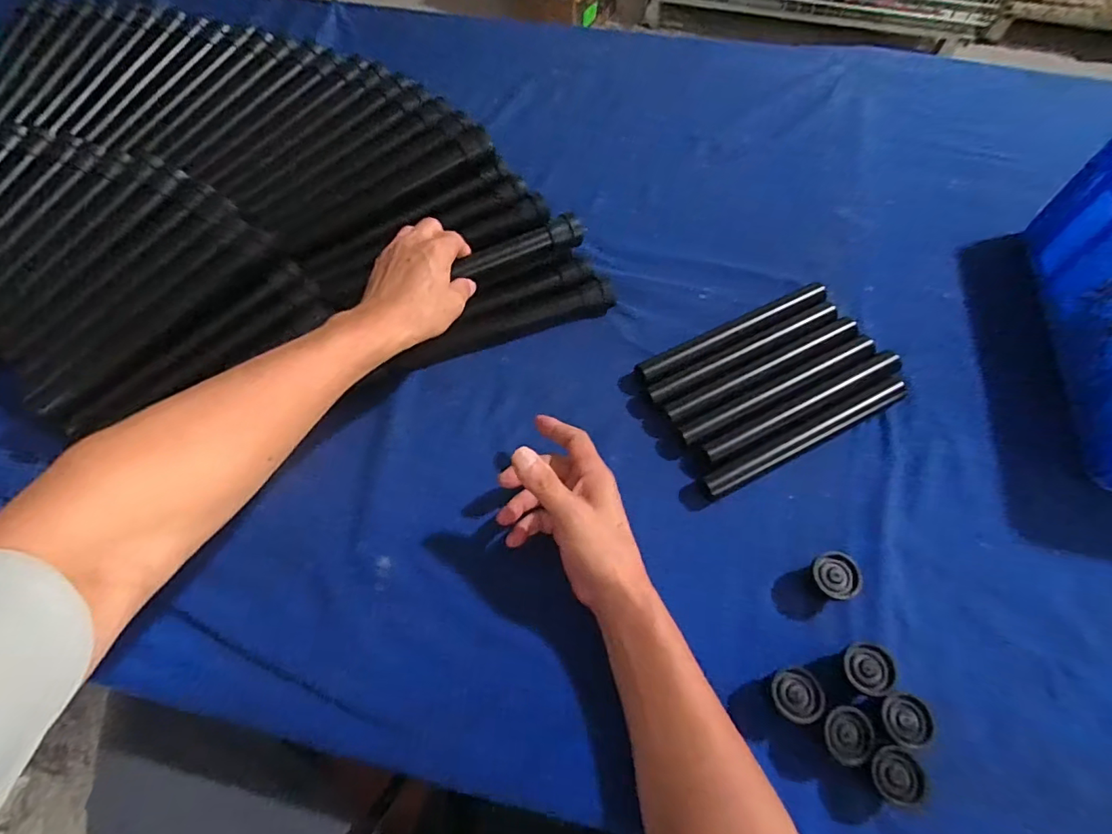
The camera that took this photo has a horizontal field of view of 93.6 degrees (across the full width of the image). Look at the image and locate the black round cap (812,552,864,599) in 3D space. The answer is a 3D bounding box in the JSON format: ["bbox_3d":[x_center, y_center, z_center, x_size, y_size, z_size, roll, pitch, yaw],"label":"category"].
[{"bbox_3d":[0.224,0.130,0.425,0.033,0.037,0.036,0,63,0],"label":"black round cap"}]

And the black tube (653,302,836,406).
[{"bbox_3d":[0.188,-0.062,0.519,0.210,0.019,0.021,-24,65,-11],"label":"black tube"}]

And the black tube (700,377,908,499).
[{"bbox_3d":[0.228,0.019,0.477,0.211,0.024,0.020,-24,65,-11],"label":"black tube"}]

